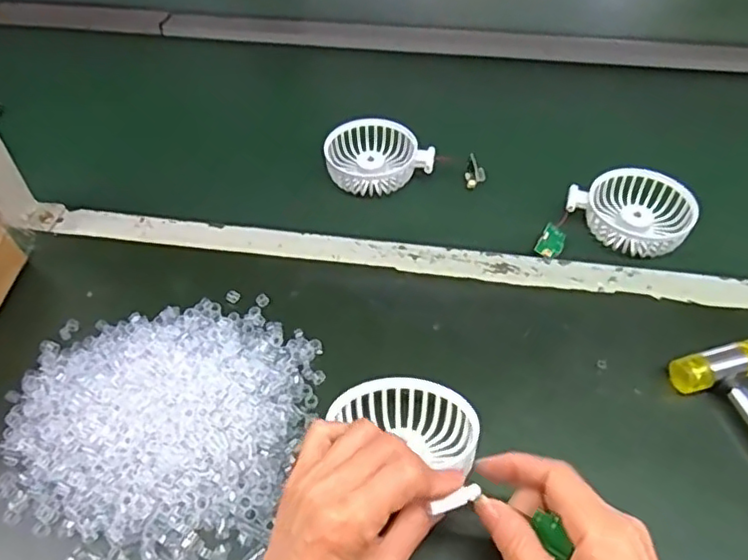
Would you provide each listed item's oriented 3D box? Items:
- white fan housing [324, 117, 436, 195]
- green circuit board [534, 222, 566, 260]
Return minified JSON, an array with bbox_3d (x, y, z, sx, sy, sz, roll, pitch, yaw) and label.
[{"bbox_3d":[0.002,-0.125,0.615,0.099,0.031,0.083,-11,50,-7],"label":"white fan housing"},{"bbox_3d":[0.158,-0.032,0.548,0.023,0.008,0.031,30,77,-7],"label":"green circuit board"}]

